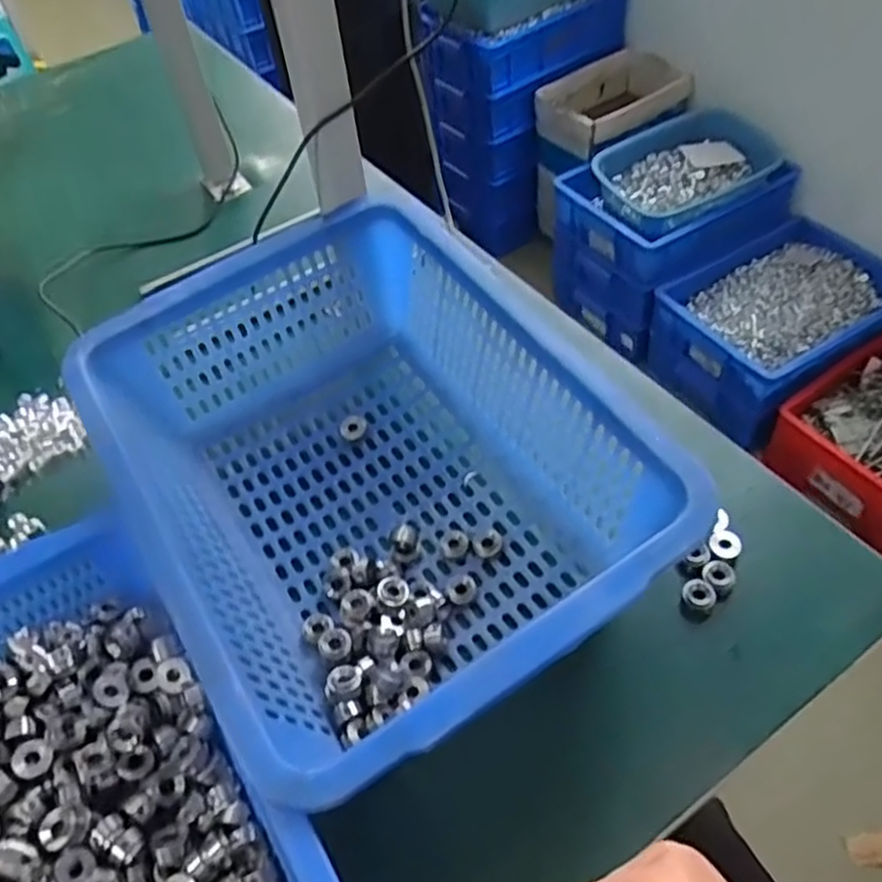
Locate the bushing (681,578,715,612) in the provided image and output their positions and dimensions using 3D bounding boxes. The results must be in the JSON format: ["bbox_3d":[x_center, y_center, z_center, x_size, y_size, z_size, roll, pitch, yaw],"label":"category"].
[{"bbox_3d":[0.162,0.098,0.473,0.019,0.012,0.019,22,56,22],"label":"bushing"}]

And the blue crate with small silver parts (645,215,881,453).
[{"bbox_3d":[0.718,-0.255,1.608,0.525,0.180,0.334,-32,55,-19],"label":"blue crate with small silver parts"}]

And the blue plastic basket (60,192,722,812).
[{"bbox_3d":[-0.050,0.021,0.483,0.265,0.119,0.351,-32,55,-19],"label":"blue plastic basket"}]

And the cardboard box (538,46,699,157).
[{"bbox_3d":[0.419,-0.811,1.778,0.367,0.091,0.227,-29,54,-17],"label":"cardboard box"}]

